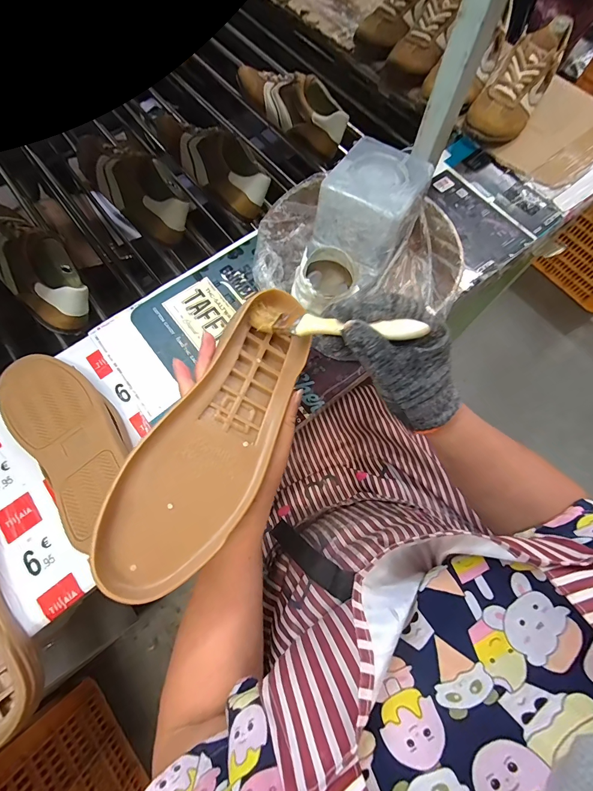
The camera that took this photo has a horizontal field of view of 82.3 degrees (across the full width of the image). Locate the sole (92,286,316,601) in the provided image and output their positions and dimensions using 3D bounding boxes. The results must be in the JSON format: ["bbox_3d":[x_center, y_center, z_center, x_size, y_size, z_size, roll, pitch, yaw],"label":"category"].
[{"bbox_3d":[-0.059,0.023,0.280,0.085,0.035,0.258,34,65,-17],"label":"sole"}]

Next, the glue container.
[{"bbox_3d":[0.070,-0.187,0.419,0.102,0.122,0.198,27,73,8],"label":"glue container"}]

